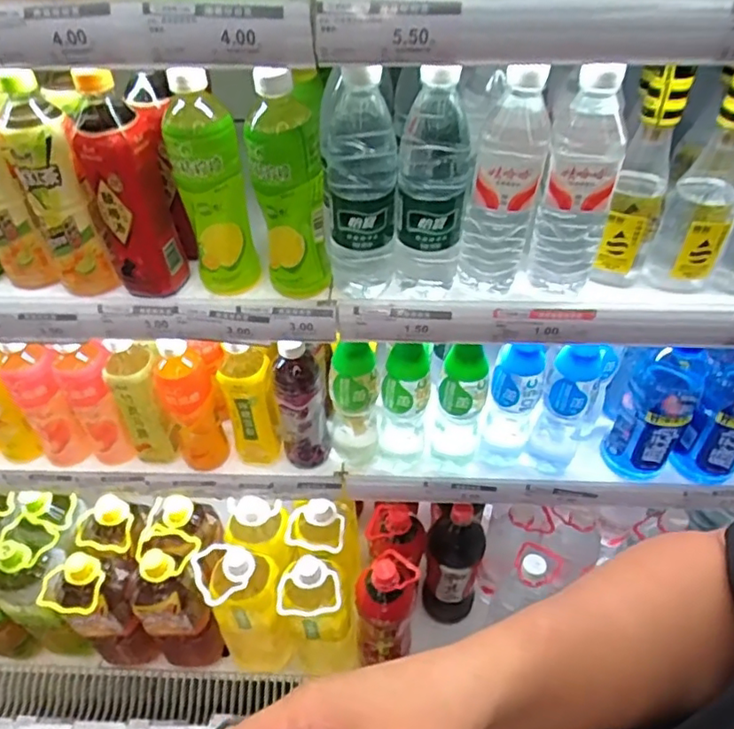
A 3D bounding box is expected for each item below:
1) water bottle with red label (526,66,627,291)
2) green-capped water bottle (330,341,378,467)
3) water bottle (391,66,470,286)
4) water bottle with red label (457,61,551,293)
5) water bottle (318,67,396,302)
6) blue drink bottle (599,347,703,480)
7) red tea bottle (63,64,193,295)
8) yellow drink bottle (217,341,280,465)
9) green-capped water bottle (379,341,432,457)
[{"bbox_3d":[0.191,-0.159,0.534,0.062,0.203,0.056,17,45,18],"label":"water bottle with red label"},{"bbox_3d":[-0.015,0.054,0.769,0.063,0.218,0.053,0,43,-1],"label":"green-capped water bottle"},{"bbox_3d":[0.058,-0.162,0.534,0.062,0.210,0.060,3,43,3],"label":"water bottle"},{"bbox_3d":[0.125,-0.160,0.540,0.061,0.201,0.062,13,44,13],"label":"water bottle with red label"},{"bbox_3d":[-0.007,-0.162,0.549,0.067,0.218,0.056,0,43,-1],"label":"water bottle"},{"bbox_3d":[0.363,0.068,0.758,0.086,0.187,0.065,25,48,24],"label":"blue drink bottle"},{"bbox_3d":[-0.224,-0.164,0.561,0.074,0.206,0.057,-18,46,-19],"label":"red tea bottle"},{"bbox_3d":[-0.154,0.052,0.787,0.068,0.180,0.070,-7,43,-8],"label":"yellow drink bottle"},{"bbox_3d":[0.047,0.056,0.759,0.061,0.216,0.055,3,43,3],"label":"green-capped water bottle"}]

